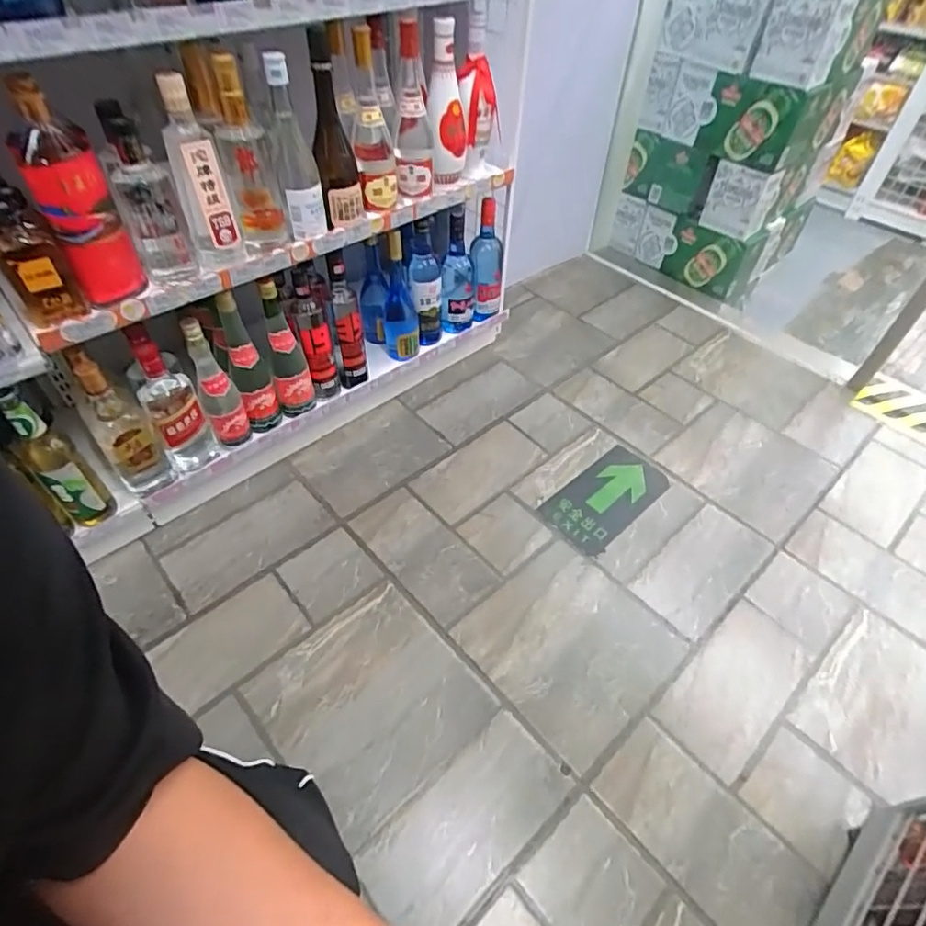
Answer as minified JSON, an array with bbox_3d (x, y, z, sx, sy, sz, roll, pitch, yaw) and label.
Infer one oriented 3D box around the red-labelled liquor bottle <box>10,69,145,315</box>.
[{"bbox_3d":[-0.491,-0.328,0.693,0.084,0.259,0.075,-27,55,-25],"label":"red-labelled liquor bottle"}]

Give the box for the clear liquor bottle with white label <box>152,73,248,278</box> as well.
[{"bbox_3d":[-0.375,-0.405,0.769,0.064,0.243,0.064,-17,51,-18],"label":"clear liquor bottle with white label"}]

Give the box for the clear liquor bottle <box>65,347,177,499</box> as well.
[{"bbox_3d":[-0.557,-0.058,0.881,0.080,0.255,0.095,-32,57,-28],"label":"clear liquor bottle"}]

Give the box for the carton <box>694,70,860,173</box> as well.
[{"bbox_3d":[0.845,-0.937,1.448,0.373,0.182,0.243,-35,59,-30],"label":"carton"}]

